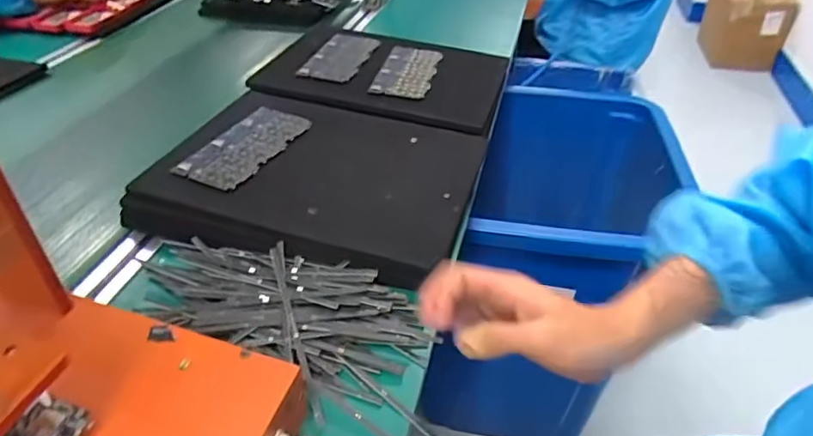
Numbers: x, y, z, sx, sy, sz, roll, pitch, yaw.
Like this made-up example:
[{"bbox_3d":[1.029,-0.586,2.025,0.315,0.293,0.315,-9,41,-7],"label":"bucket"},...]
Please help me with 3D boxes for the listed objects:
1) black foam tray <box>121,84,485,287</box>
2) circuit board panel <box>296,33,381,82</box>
[{"bbox_3d":[-0.093,-0.050,0.573,0.316,0.047,0.242,11,40,13],"label":"black foam tray"},{"bbox_3d":[-0.097,-0.241,0.771,0.074,0.011,0.148,15,46,9],"label":"circuit board panel"}]

